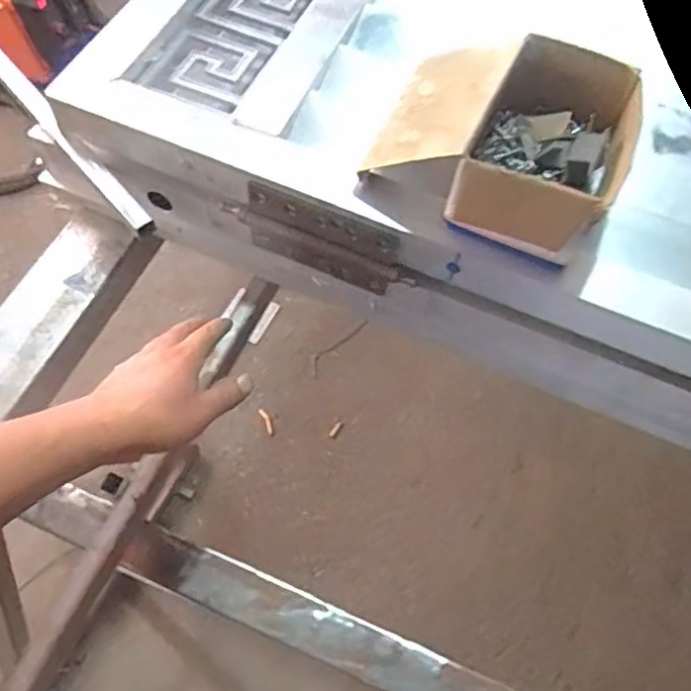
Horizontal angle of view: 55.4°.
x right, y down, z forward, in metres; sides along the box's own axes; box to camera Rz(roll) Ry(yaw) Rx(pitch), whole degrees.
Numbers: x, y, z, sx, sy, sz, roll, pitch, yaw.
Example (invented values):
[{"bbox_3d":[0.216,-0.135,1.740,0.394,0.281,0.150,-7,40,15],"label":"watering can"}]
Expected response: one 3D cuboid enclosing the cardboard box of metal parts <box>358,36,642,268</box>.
[{"bbox_3d":[0.135,-0.185,0.574,0.195,0.074,0.193,23,64,6],"label":"cardboard box of metal parts"}]

